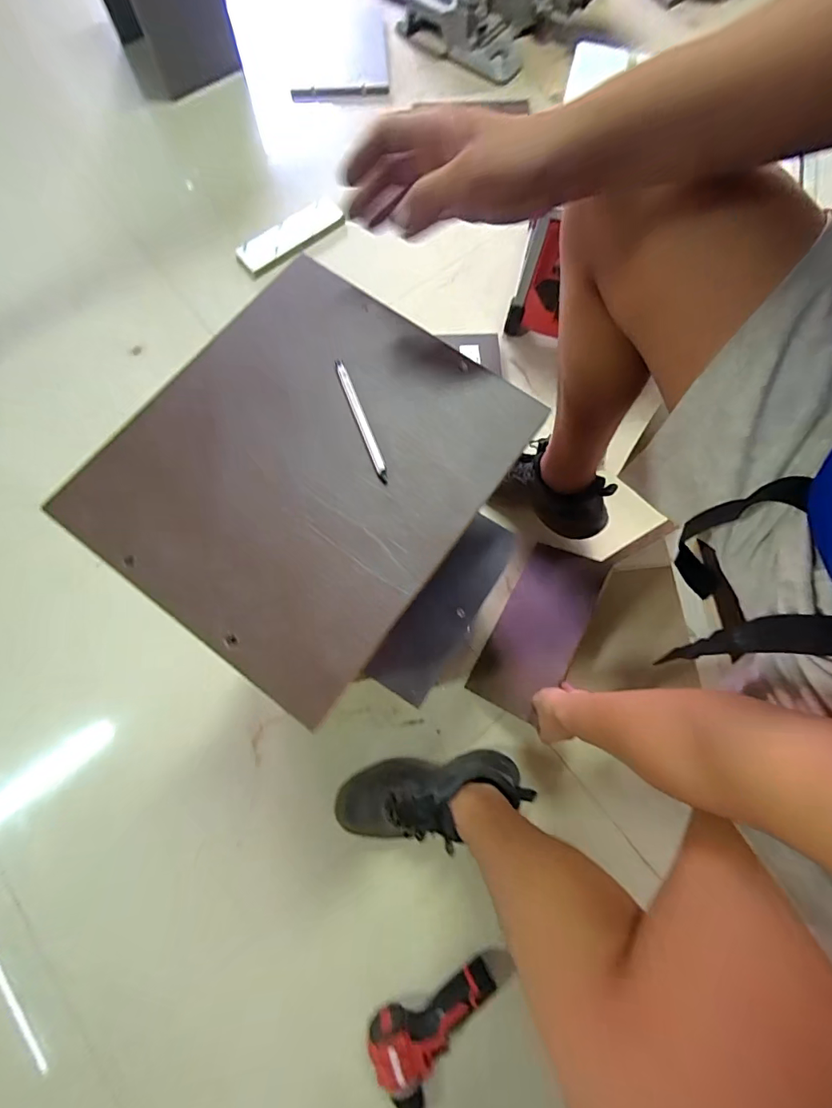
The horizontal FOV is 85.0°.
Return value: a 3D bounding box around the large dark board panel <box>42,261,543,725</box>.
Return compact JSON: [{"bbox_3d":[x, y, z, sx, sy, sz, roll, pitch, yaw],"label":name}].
[{"bbox_3d":[-0.084,-0.074,0.345,0.254,0.015,0.290,36,77,8],"label":"large dark board panel"}]

